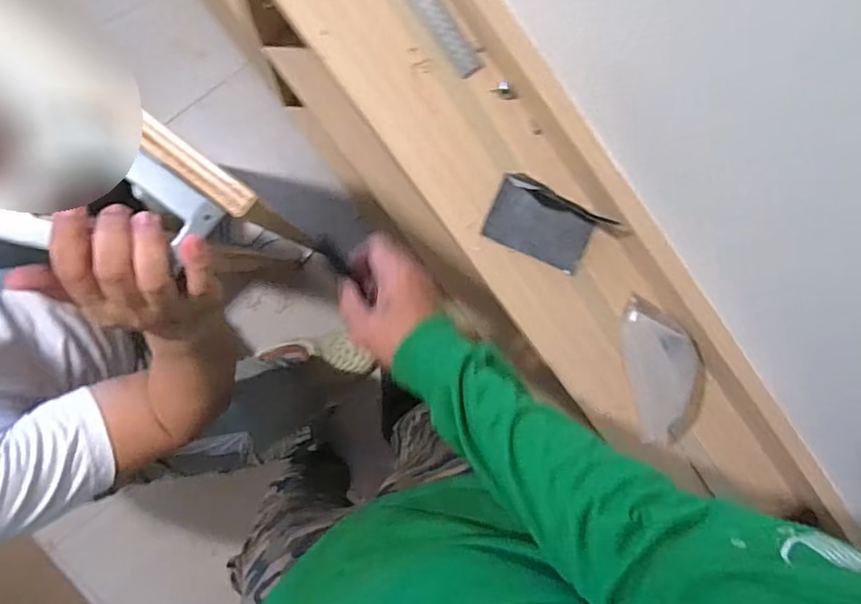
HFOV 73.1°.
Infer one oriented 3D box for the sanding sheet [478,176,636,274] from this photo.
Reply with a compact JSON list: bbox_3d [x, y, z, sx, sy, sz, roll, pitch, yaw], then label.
[{"bbox_3d":[0.125,-0.078,0.597,0.122,0.063,0.069,24,91,-8],"label":"sanding sheet"}]

